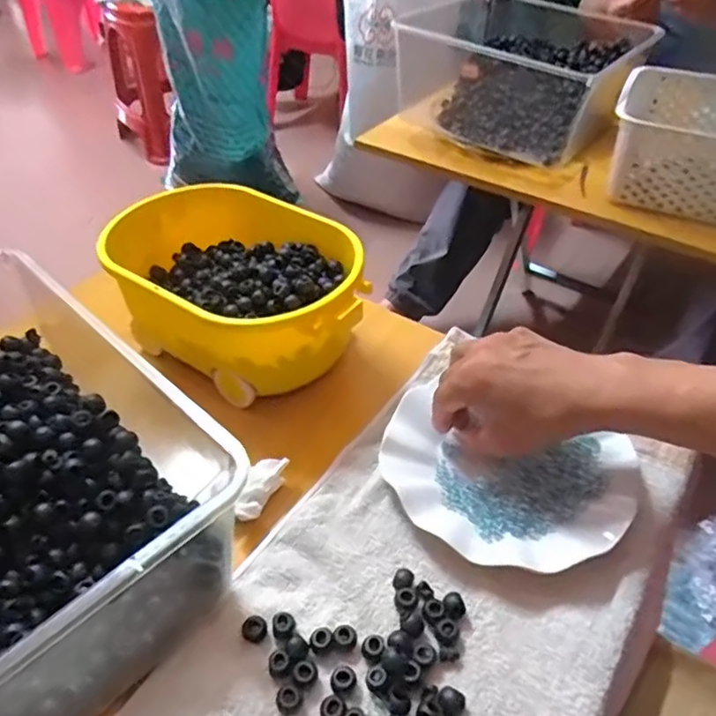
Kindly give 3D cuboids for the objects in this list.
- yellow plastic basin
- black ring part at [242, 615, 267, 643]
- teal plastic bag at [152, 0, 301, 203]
[{"bbox_3d":[-0.111,-0.068,0.549,0.258,0.093,0.164,25,48,23],"label":"yellow plastic basin"},{"bbox_3d":[-0.064,0.168,0.378,0.014,0.006,0.016,25,48,24],"label":"black ring part"},{"bbox_3d":[-0.353,-0.680,1.506,0.326,0.557,0.285,-7,44,-9],"label":"teal plastic bag"}]

